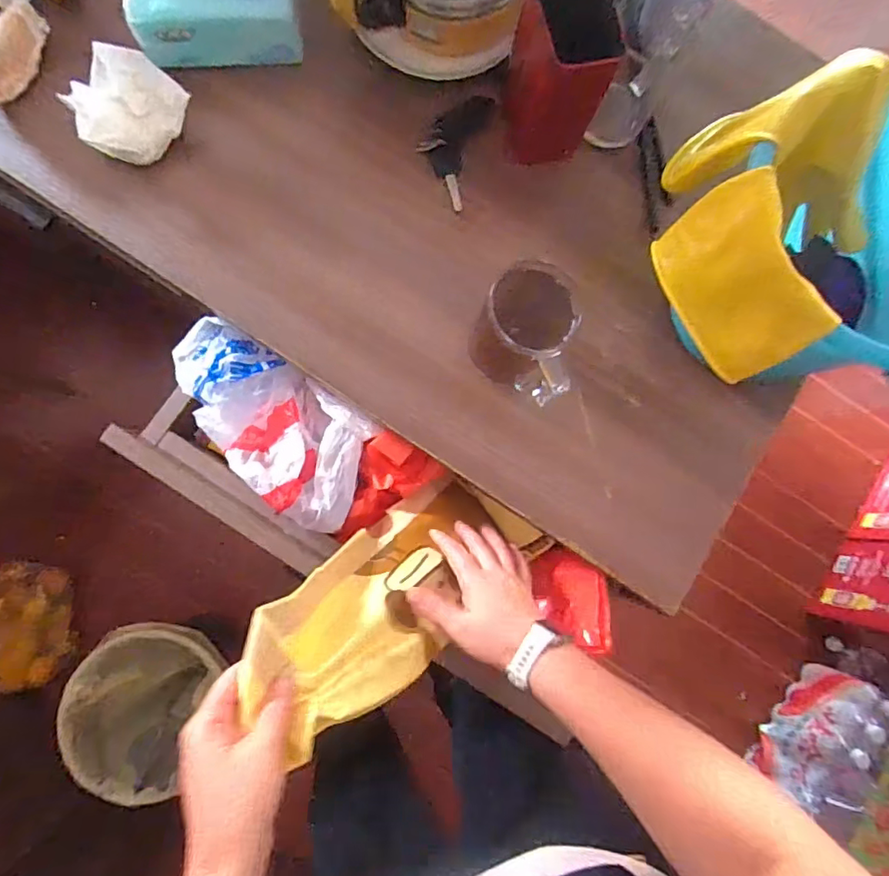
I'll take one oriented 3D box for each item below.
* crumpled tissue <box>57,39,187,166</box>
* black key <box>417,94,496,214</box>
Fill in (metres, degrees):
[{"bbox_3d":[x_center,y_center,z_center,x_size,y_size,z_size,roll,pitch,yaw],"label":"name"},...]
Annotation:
[{"bbox_3d":[-0.276,-0.288,0.479,0.097,0.064,0.060,-33,87,-8],"label":"crumpled tissue"},{"bbox_3d":[0.006,-0.280,0.527,0.053,0.016,0.108,18,82,-3],"label":"black key"}]

